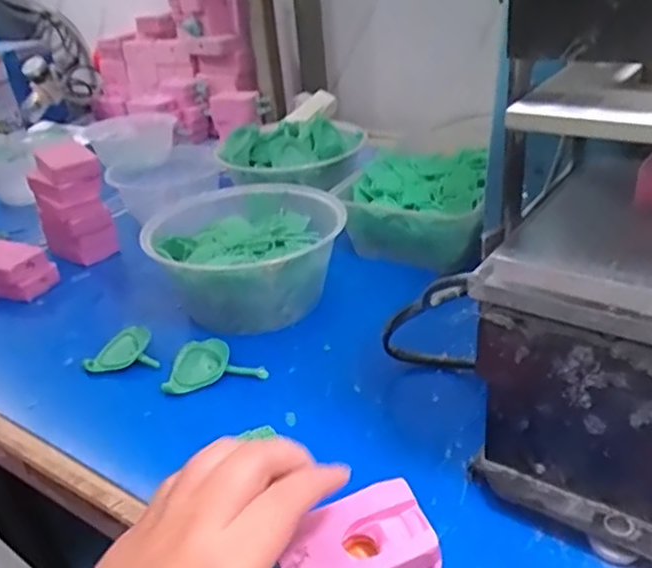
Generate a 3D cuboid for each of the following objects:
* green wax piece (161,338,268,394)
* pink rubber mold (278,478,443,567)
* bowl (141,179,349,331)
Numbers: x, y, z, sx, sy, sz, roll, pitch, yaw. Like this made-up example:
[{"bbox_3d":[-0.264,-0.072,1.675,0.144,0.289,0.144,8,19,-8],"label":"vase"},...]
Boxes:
[{"bbox_3d":[-0.082,0.057,0.474,0.072,0.019,0.039,-7,29,-2],"label":"green wax piece"},{"bbox_3d":[0.014,0.130,0.305,0.071,0.032,0.046,-16,31,-18],"label":"pink rubber mold"},{"bbox_3d":[-0.066,-0.023,0.553,0.155,0.073,0.153,-4,29,2],"label":"bowl"}]

